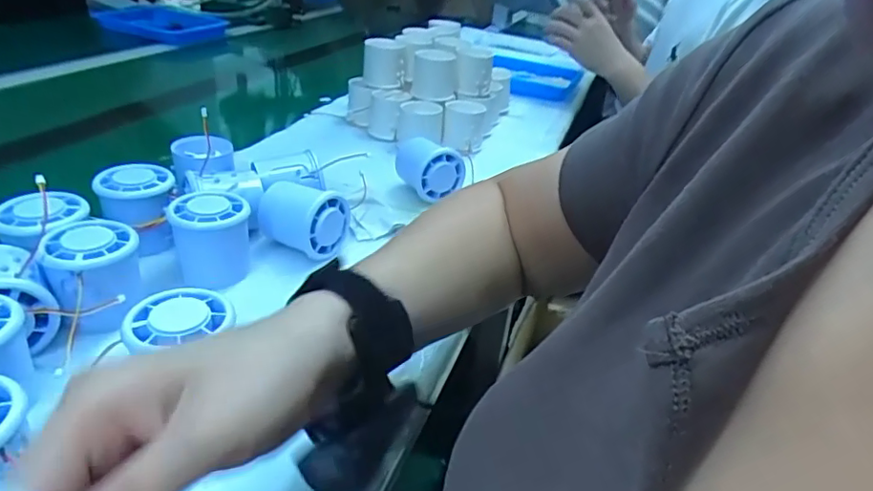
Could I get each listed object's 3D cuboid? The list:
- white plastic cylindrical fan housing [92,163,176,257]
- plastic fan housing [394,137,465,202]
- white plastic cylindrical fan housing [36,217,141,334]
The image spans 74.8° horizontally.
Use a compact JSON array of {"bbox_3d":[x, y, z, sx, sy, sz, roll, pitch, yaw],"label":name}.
[{"bbox_3d":[-0.235,-0.030,0.453,0.056,0.053,0.063,-5,32,-19],"label":"white plastic cylindrical fan housing"},{"bbox_3d":[-0.006,-0.085,0.597,0.055,0.048,0.070,-9,33,-24],"label":"plastic fan housing"},{"bbox_3d":[-0.222,0.022,0.374,0.053,0.057,0.054,5,30,-3],"label":"white plastic cylindrical fan housing"}]

